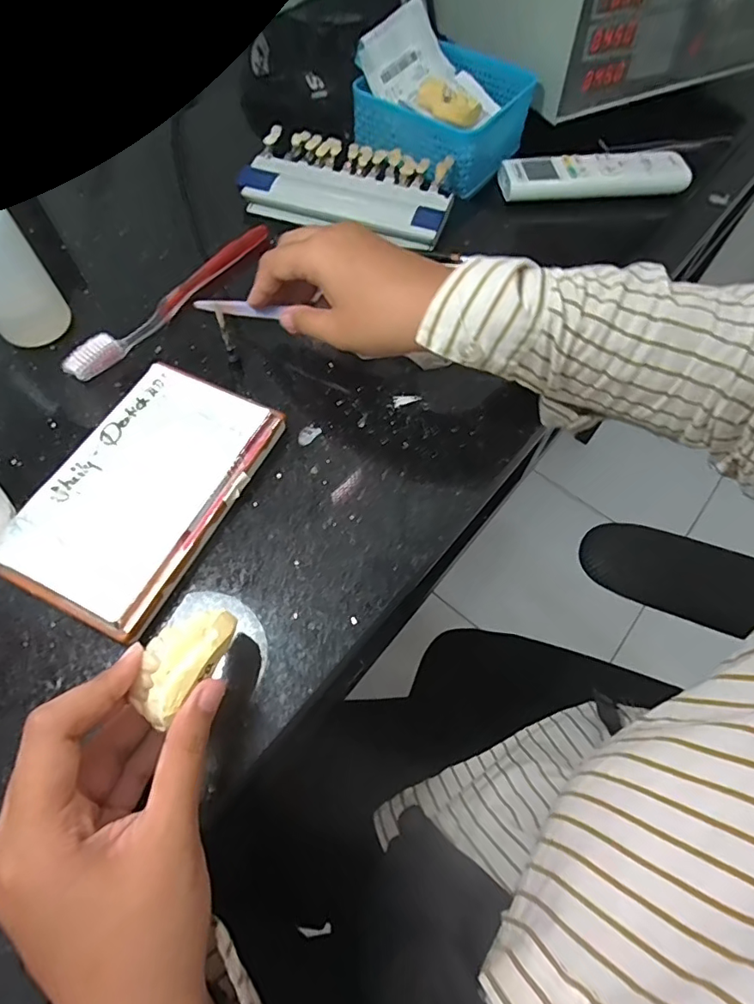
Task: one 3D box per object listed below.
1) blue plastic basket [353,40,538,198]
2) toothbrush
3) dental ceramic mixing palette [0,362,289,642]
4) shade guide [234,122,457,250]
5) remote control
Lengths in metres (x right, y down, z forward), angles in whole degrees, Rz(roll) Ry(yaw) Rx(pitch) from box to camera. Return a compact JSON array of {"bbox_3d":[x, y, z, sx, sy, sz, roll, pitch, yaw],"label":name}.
[{"bbox_3d":[0.065,-0.362,0.474,0.121,0.053,0.138,35,67,15],"label":"blue plastic basket"},{"bbox_3d":[-0.146,-0.151,0.371,0.018,0.011,0.186,34,66,15],"label":"toothbrush"},{"bbox_3d":[-0.130,-0.007,0.289,0.092,0.022,0.148,24,64,11],"label":"dental ceramic mixing palette"},{"bbox_3d":[-0.022,-0.268,0.426,0.171,0.020,0.096,17,63,7],"label":"shade guide"},{"bbox_3d":[0.206,-0.307,0.478,0.174,0.024,0.046,-2,62,-2],"label":"remote control"}]

